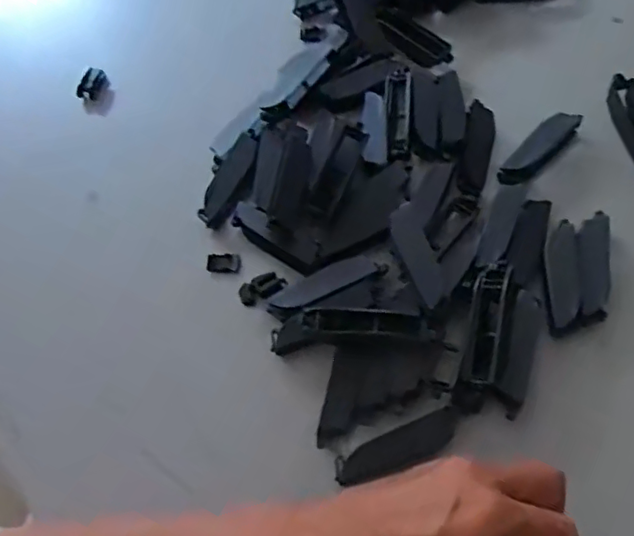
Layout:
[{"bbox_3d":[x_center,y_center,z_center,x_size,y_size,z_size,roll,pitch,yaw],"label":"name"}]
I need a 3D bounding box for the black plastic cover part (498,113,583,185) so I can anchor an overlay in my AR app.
[{"bbox_3d":[0.152,-0.083,0.393,0.019,0.010,0.076,41,72,20],"label":"black plastic cover part"}]

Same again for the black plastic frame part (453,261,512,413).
[{"bbox_3d":[0.093,0.037,0.325,0.017,0.015,0.083,14,81,5],"label":"black plastic frame part"}]

